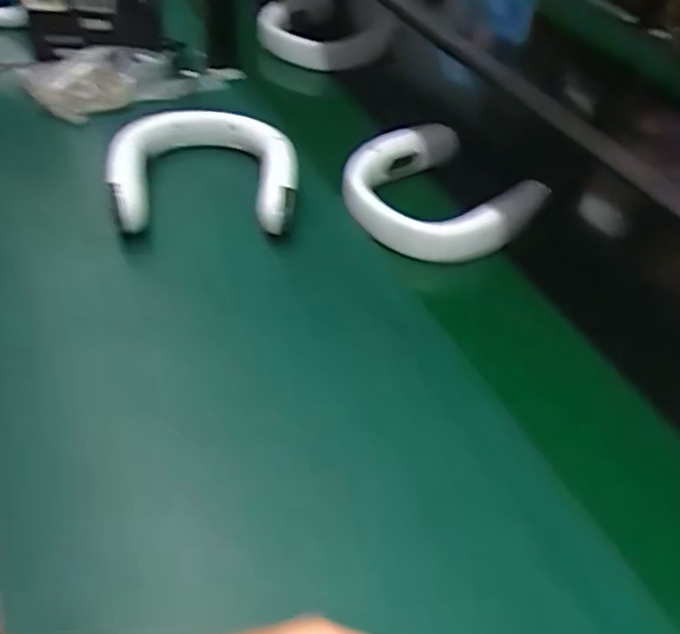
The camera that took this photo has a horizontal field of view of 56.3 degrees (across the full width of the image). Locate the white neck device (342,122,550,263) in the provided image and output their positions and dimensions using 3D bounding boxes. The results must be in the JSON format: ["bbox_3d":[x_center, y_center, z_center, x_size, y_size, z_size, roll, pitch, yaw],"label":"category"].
[{"bbox_3d":[0.104,-0.138,0.718,0.193,0.053,0.196,-33,57,-33],"label":"white neck device"}]

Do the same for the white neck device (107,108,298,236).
[{"bbox_3d":[-0.148,-0.164,0.690,0.179,0.041,0.185,-1,45,-9],"label":"white neck device"}]

